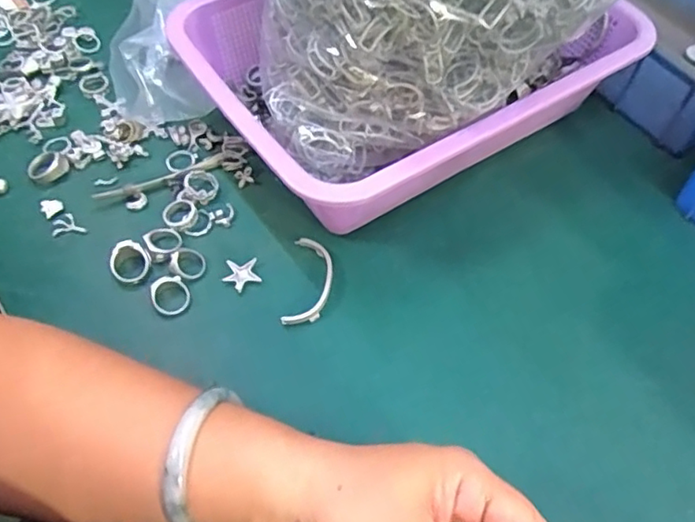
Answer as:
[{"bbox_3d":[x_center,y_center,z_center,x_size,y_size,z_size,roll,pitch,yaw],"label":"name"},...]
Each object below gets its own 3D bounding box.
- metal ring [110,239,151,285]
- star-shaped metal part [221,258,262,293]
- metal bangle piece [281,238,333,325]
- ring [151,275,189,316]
[{"bbox_3d":[-0.142,0.001,0.392,0.024,0.017,0.025,1,55,-1],"label":"metal ring"},{"bbox_3d":[-0.069,0.009,0.393,0.023,0.004,0.022,-3,55,-4],"label":"star-shaped metal part"},{"bbox_3d":[-0.024,0.012,0.390,0.027,0.006,0.065,5,55,2],"label":"metal bangle piece"},{"bbox_3d":[-0.113,0.022,0.381,0.023,0.004,0.025,5,70,-13],"label":"ring"}]

